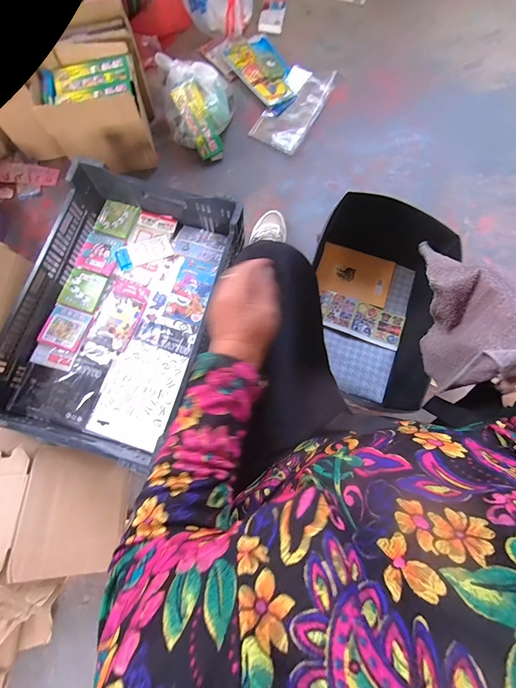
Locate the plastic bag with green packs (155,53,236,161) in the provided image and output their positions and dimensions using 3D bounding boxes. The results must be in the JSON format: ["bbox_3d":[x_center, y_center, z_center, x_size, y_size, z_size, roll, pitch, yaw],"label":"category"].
[{"bbox_3d":[-0.166,-0.658,0.892,0.203,0.148,0.188,-2,73,-5],"label":"plastic bag with green packs"}]

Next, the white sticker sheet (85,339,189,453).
[{"bbox_3d":[-0.268,0.107,0.712,0.158,0.007,0.217,18,73,4],"label":"white sticker sheet"}]

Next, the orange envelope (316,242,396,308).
[{"bbox_3d":[0.264,-0.190,0.860,0.198,0.011,0.135,18,78,-1],"label":"orange envelope"}]

